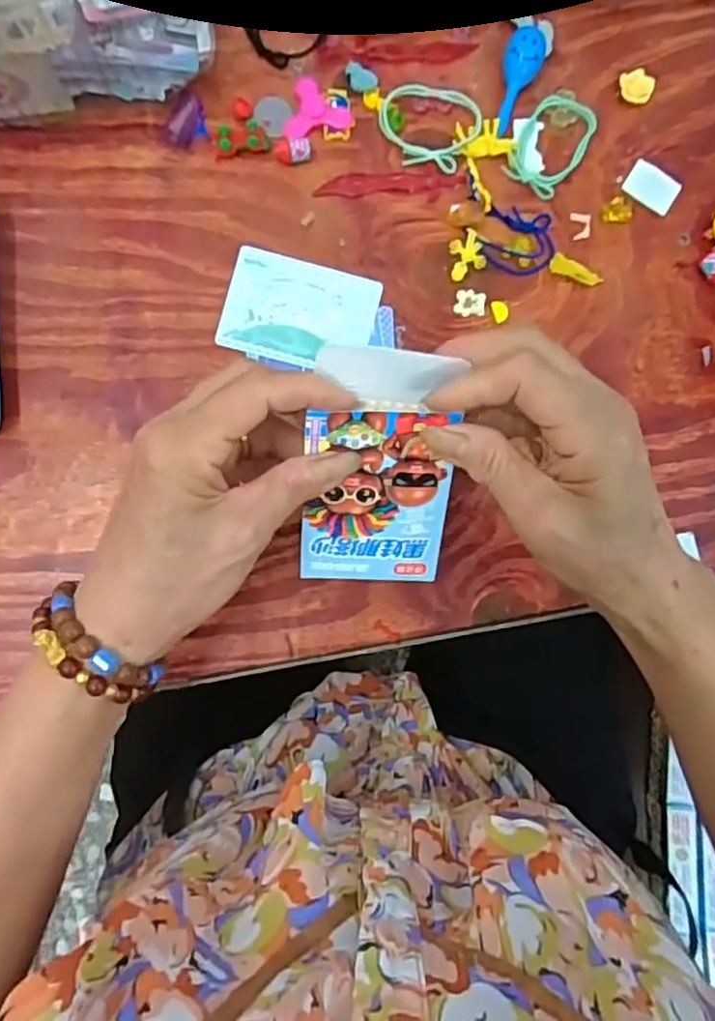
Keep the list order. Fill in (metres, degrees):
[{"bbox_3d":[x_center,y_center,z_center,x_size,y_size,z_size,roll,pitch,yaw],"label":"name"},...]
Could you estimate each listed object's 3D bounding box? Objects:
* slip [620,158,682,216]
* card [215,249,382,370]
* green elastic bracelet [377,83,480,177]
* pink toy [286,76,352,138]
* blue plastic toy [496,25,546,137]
[{"bbox_3d":[0.184,-0.201,0.420,0.033,0.004,0.023,35,93,2],"label":"slip"},{"bbox_3d":[-0.034,-0.117,0.397,0.086,0.004,0.061,13,86,-3],"label":"card"},{"bbox_3d":[0.043,-0.230,0.405,0.061,0.011,0.045,10,86,-3],"label":"green elastic bracelet"},{"bbox_3d":[-0.022,-0.237,0.403,0.036,0.004,0.036,11,86,-3],"label":"pink toy"},{"bbox_3d":[0.096,-0.259,0.412,0.024,0.018,0.060,15,102,-3],"label":"blue plastic toy"}]

